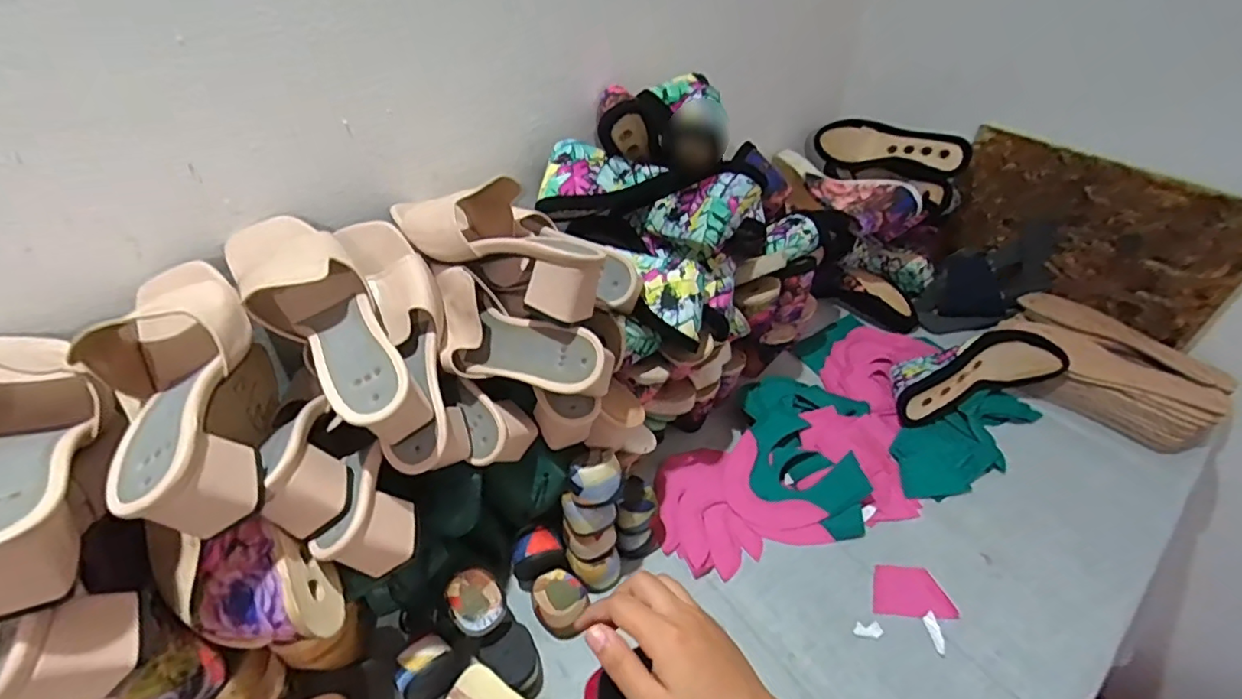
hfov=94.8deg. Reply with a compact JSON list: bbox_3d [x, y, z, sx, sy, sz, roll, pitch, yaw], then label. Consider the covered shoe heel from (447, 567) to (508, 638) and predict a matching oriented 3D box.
[{"bbox_3d":[-0.136,0.237,0.533,0.051,0.019,0.059,-25,75,-14],"label":"covered shoe heel"}]

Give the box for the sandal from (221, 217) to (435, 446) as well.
[{"bbox_3d":[-0.241,-0.026,0.460,0.083,0.092,0.240,-32,64,-31],"label":"sandal"}]

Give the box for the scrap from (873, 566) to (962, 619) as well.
[{"bbox_3d":[0.302,0.252,0.594,0.078,0.004,0.054,1,37,9],"label":"scrap"}]

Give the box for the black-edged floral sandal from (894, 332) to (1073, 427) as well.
[{"bbox_3d":[0.469,0.026,0.767,0.224,0.076,0.084,-11,44,-13],"label":"black-edged floral sandal"}]

